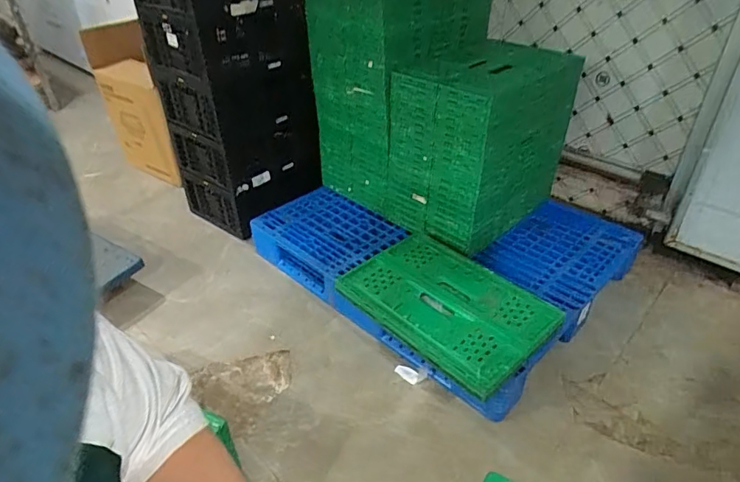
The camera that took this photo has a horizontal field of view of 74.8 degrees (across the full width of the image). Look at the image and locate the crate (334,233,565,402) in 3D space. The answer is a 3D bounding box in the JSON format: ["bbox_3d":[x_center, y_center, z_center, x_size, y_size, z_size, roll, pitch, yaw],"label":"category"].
[{"bbox_3d":[0.235,0.179,1.517,0.379,0.077,0.631,-28,44,-32],"label":"crate"}]

